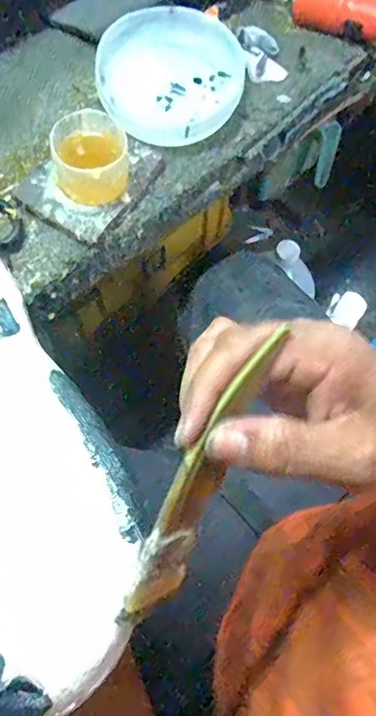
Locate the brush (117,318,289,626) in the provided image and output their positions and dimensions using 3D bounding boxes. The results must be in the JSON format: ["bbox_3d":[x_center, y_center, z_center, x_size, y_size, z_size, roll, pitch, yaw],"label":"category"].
[{"bbox_3d":[0.004,0.053,0.215,0.019,0.016,0.127,24,97,7],"label":"brush"}]

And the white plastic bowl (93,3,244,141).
[{"bbox_3d":[-0.019,-0.285,0.527,0.145,0.044,0.154,0,70,-1],"label":"white plastic bowl"}]

